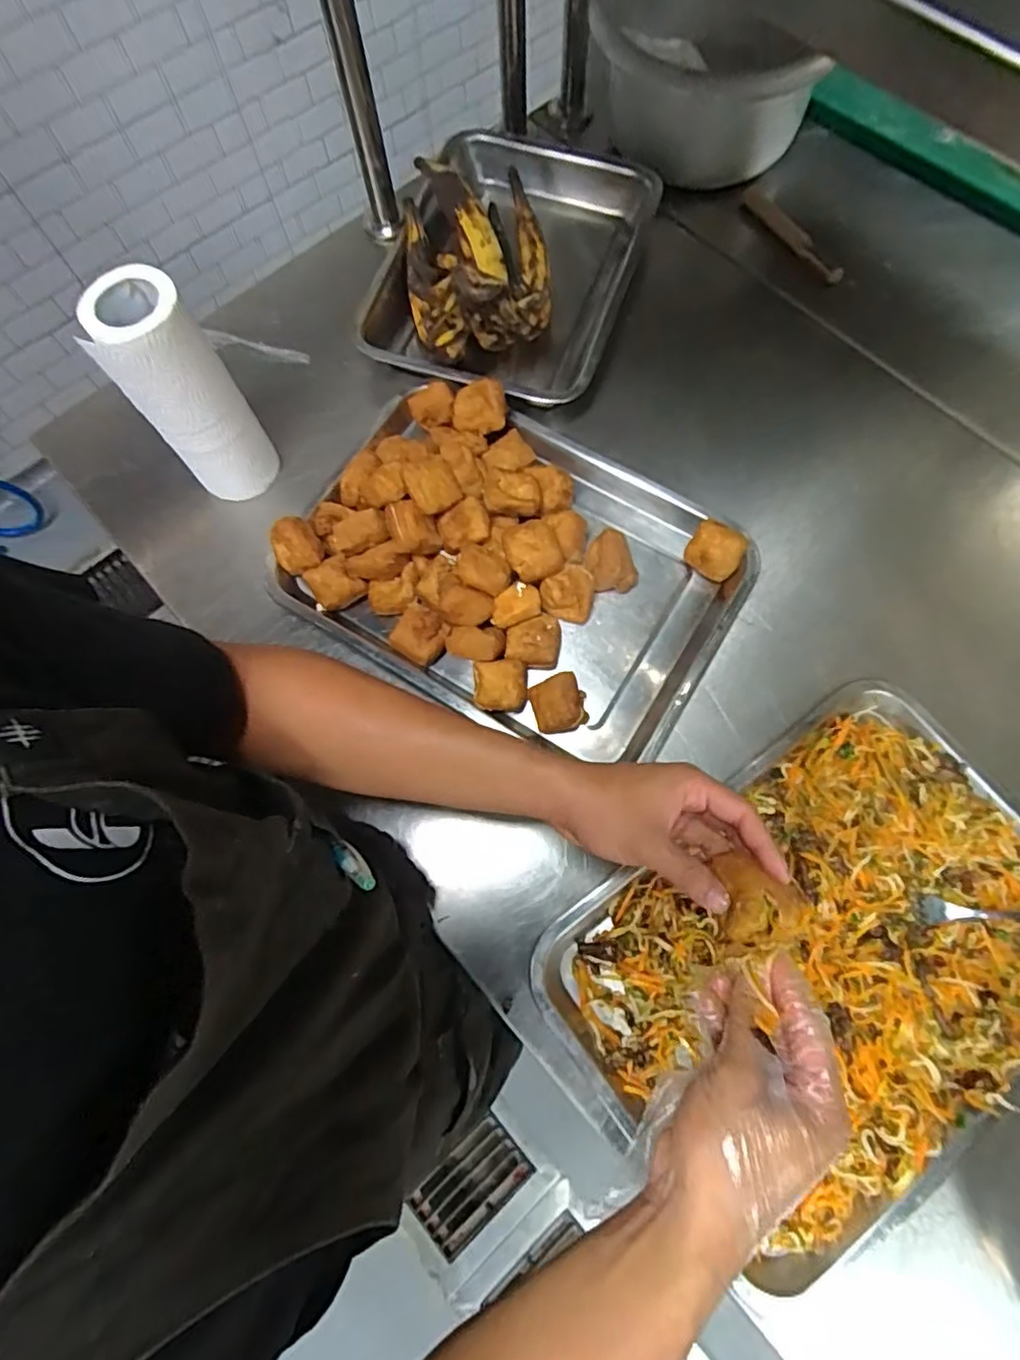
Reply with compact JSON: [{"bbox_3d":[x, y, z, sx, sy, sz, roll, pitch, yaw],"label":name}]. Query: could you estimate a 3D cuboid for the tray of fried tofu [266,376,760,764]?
[{"bbox_3d":[0.007,-0.121,0.592,0.415,0.070,0.295,30,76,10],"label":"tray of fried tofu"}]

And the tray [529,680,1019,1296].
[{"bbox_3d":[0.255,0.224,0.499,0.421,0.035,0.296,-36,75,-9],"label":"tray"}]

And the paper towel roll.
[{"bbox_3d":[-0.291,-0.250,0.586,0.083,0.220,0.086,0,73,1],"label":"paper towel roll"}]

